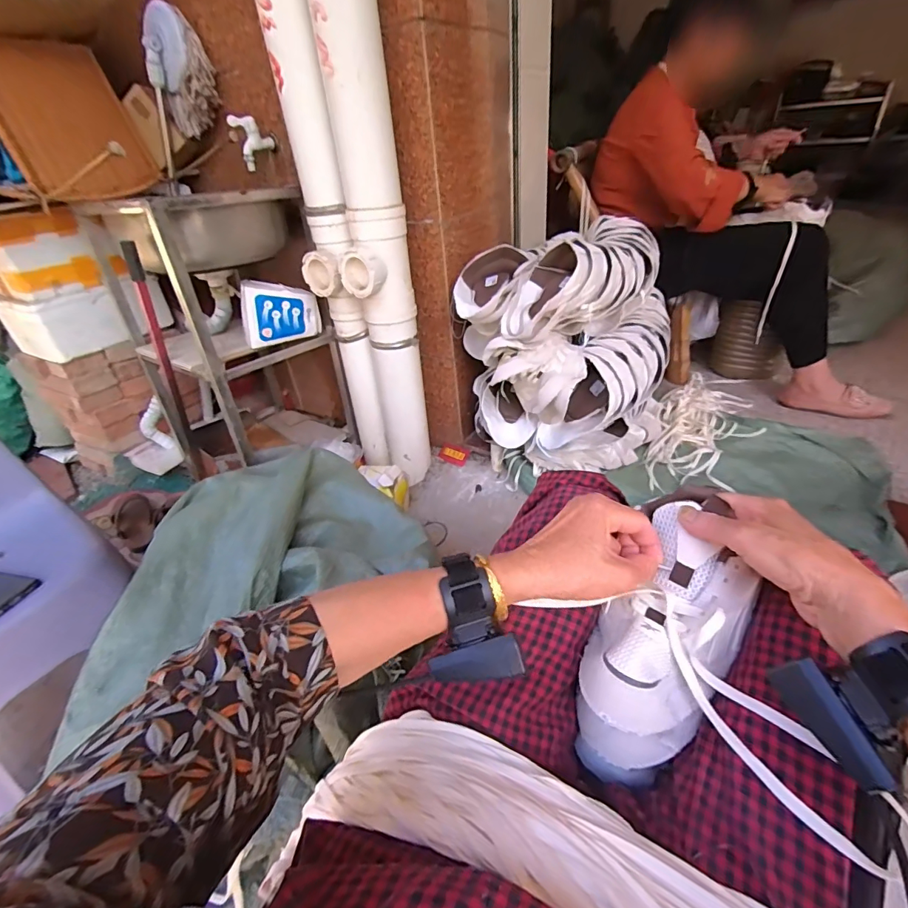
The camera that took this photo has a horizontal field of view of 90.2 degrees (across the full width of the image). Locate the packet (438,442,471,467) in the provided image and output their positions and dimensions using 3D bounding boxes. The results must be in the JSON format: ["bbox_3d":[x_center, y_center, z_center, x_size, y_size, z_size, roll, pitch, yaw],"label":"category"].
[{"bbox_3d":[0.001,0.002,1.246,0.093,0.017,0.051,17,76,33],"label":"packet"}]

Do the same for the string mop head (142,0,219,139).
[{"bbox_3d":[-0.639,-0.892,1.055,0.147,0.226,0.071,15,40,27],"label":"string mop head"}]

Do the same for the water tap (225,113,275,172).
[{"bbox_3d":[-0.463,-0.722,1.050,0.040,0.100,0.085,12,39,23],"label":"water tap"}]

